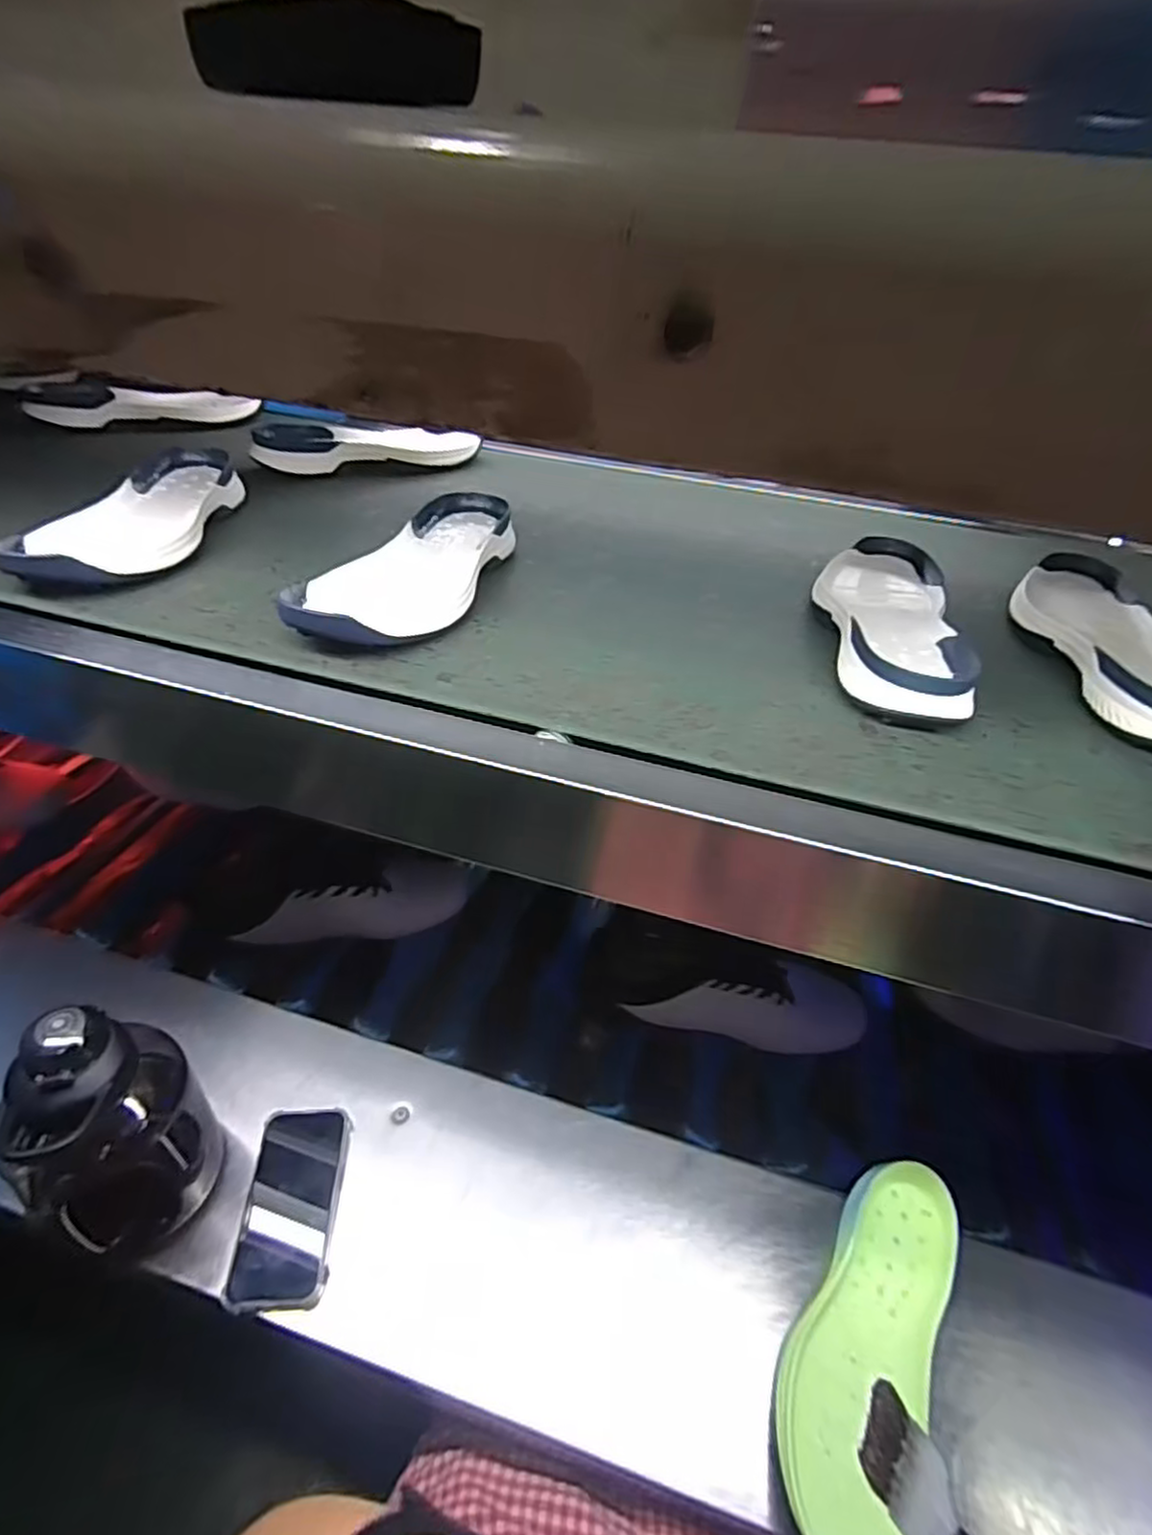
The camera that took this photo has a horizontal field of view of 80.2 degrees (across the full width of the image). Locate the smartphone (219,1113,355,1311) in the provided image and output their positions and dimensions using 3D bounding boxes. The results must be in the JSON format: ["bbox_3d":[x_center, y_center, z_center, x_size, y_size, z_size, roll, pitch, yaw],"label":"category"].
[{"bbox_3d":[-0.250,0.381,0.603,0.078,0.013,0.155,-4,38,-3],"label":"smartphone"}]

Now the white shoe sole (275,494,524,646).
[{"bbox_3d":[-0.151,-0.201,0.658,0.144,0.041,0.327,9,37,3],"label":"white shoe sole"}]

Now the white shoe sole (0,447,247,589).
[{"bbox_3d":[-0.427,-0.257,0.690,0.132,0.043,0.315,3,37,-5],"label":"white shoe sole"}]

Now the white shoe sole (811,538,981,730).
[{"bbox_3d":[0.290,-0.144,0.640,0.121,0.043,0.310,15,38,11],"label":"white shoe sole"}]

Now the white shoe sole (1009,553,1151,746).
[{"bbox_3d":[0.489,-0.117,0.633,0.130,0.048,0.333,13,37,10],"label":"white shoe sole"}]

